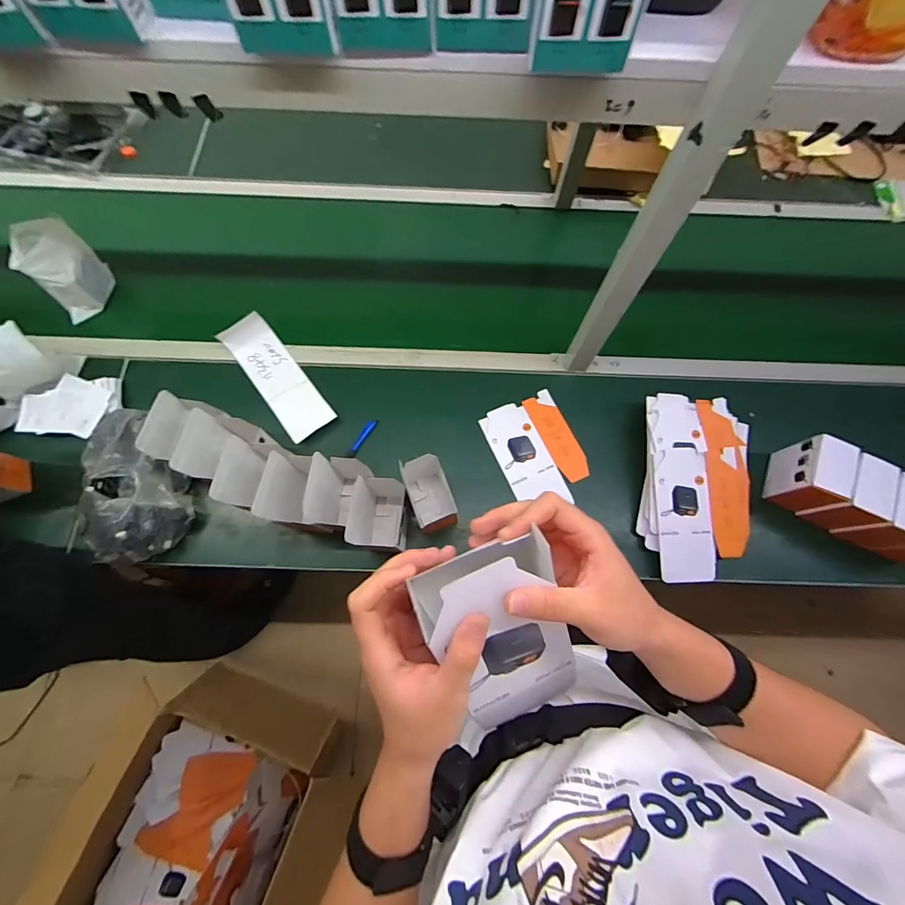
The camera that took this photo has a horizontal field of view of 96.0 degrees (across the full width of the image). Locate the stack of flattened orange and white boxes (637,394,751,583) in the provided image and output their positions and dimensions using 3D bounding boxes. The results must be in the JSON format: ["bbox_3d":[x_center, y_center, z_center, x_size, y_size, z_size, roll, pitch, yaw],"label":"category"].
[{"bbox_3d":[0.436,0.060,0.727,0.180,0.034,0.325,8,81,0],"label":"stack of flattened orange and white boxes"}]

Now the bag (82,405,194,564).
[{"bbox_3d":[-0.561,0.045,0.702,0.194,0.071,0.282,-16,73,-6],"label":"bag"}]

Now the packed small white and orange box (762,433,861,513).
[{"bbox_3d":[0.624,0.039,0.711,0.068,0.110,0.102,21,73,6],"label":"packed small white and orange box"}]

